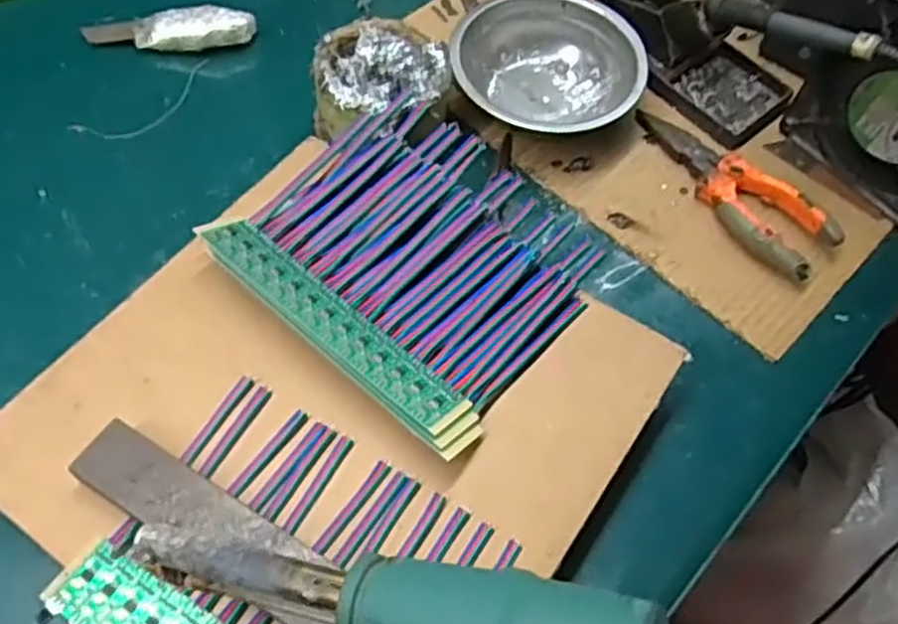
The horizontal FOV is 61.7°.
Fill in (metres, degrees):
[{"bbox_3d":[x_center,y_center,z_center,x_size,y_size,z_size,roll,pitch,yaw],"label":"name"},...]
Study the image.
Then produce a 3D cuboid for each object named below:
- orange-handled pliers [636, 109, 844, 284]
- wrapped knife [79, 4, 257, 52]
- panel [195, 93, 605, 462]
[{"bbox_3d":[0.178,-0.081,0.489,0.048,0.019,0.152,-39,69,-22],"label":"orange-handled pliers"},{"bbox_3d":[-0.200,-0.201,0.538,0.118,0.023,0.028,-1,60,-4],"label":"wrapped knife"},{"bbox_3d":[-0.017,-0.031,0.403,0.168,0.024,0.158,37,64,17],"label":"panel"}]

